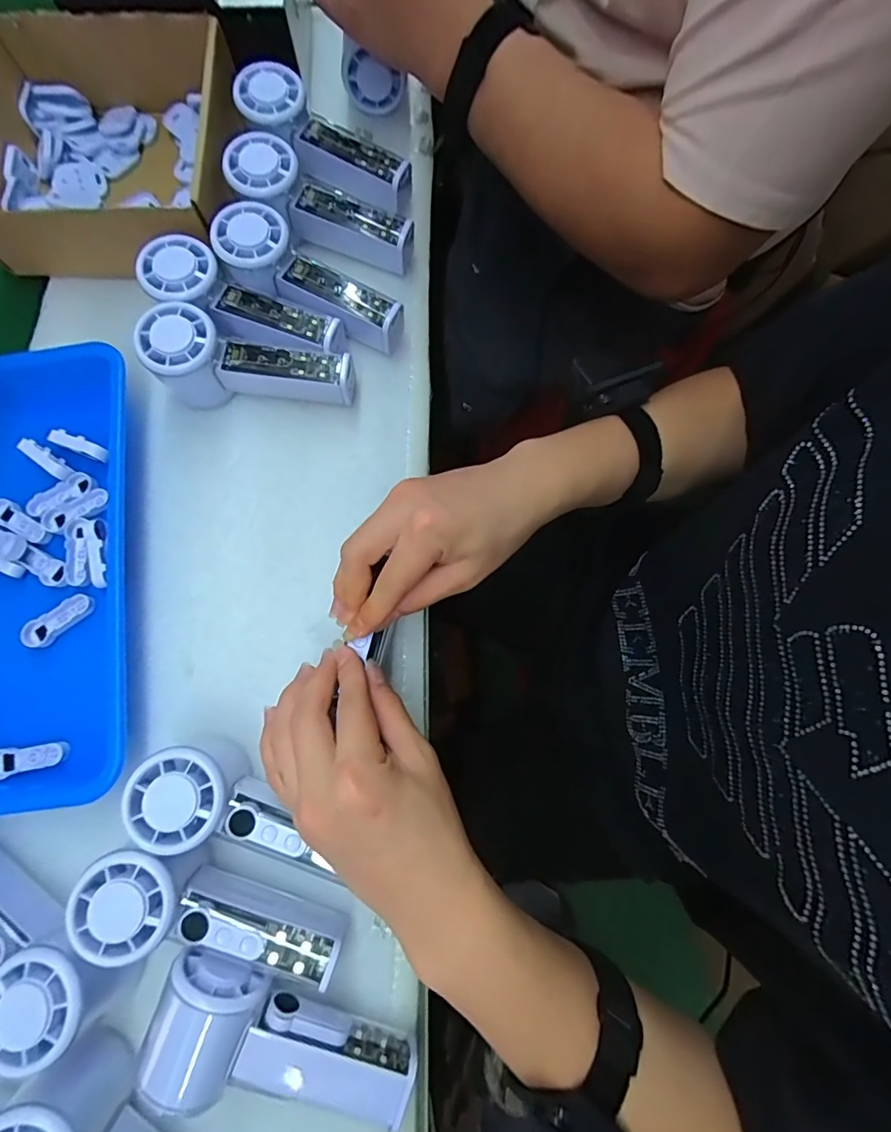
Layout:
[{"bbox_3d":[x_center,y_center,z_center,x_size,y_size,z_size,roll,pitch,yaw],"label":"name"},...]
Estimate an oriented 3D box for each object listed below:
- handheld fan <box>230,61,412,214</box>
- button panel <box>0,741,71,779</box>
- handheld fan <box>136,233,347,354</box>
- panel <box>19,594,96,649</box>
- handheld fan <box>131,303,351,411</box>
[{"bbox_3d":[-0.105,-0.366,0.409,0.162,0.044,0.056,30,78,-7],"label":"handheld fan"},{"bbox_3d":[-0.290,0.134,0.329,0.051,0.007,0.017,-10,78,-3],"label":"button panel"},{"bbox_3d":[-0.159,-0.201,0.377,0.152,0.048,0.052,25,78,5],"label":"handheld fan"},{"bbox_3d":[-0.283,0.040,0.347,0.053,0.005,0.020,-34,80,-8],"label":"panel"},{"bbox_3d":[-0.151,-0.151,0.368,0.148,0.053,0.052,12,77,2],"label":"handheld fan"}]

